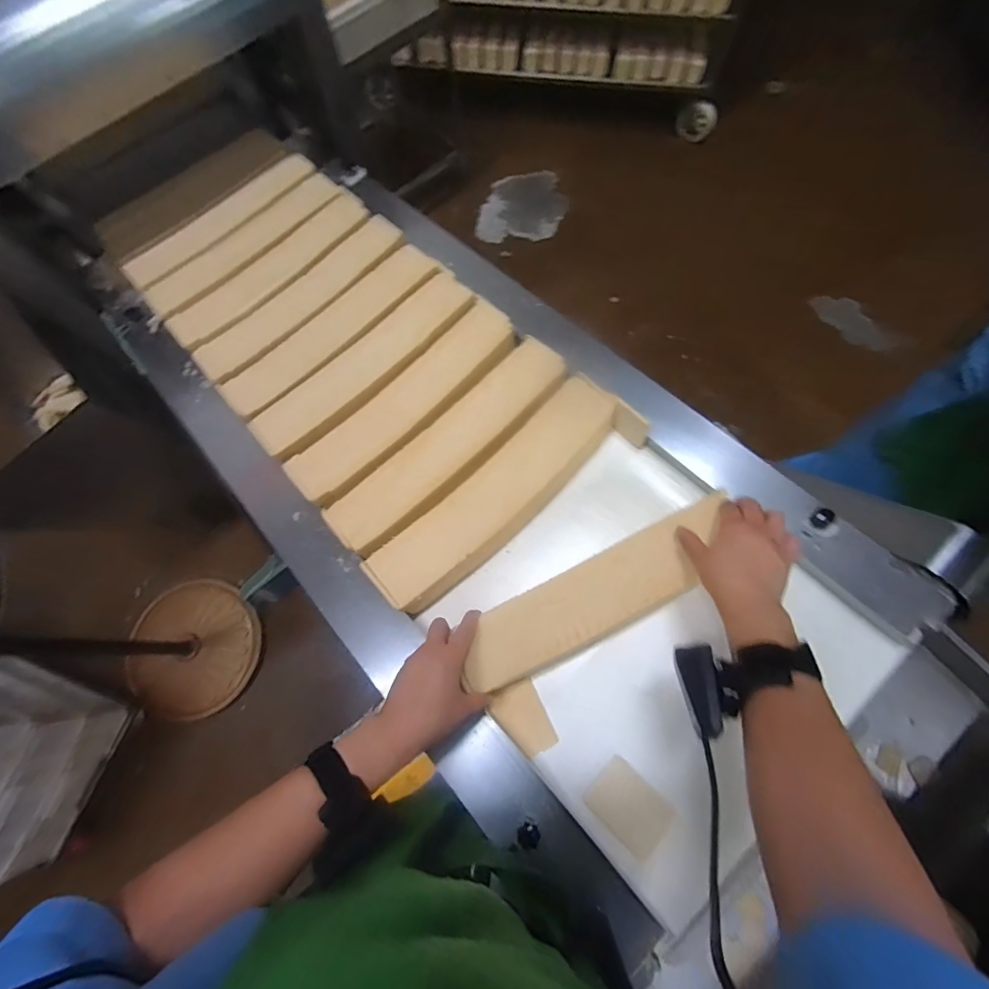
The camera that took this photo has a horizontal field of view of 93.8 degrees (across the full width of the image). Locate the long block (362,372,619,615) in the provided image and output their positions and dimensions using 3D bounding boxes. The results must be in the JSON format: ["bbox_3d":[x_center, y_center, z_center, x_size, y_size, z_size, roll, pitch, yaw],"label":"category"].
[{"bbox_3d":[0.007,0.001,0.580,0.367,0.051,0.097,-43,78,-11],"label":"long block"}]

